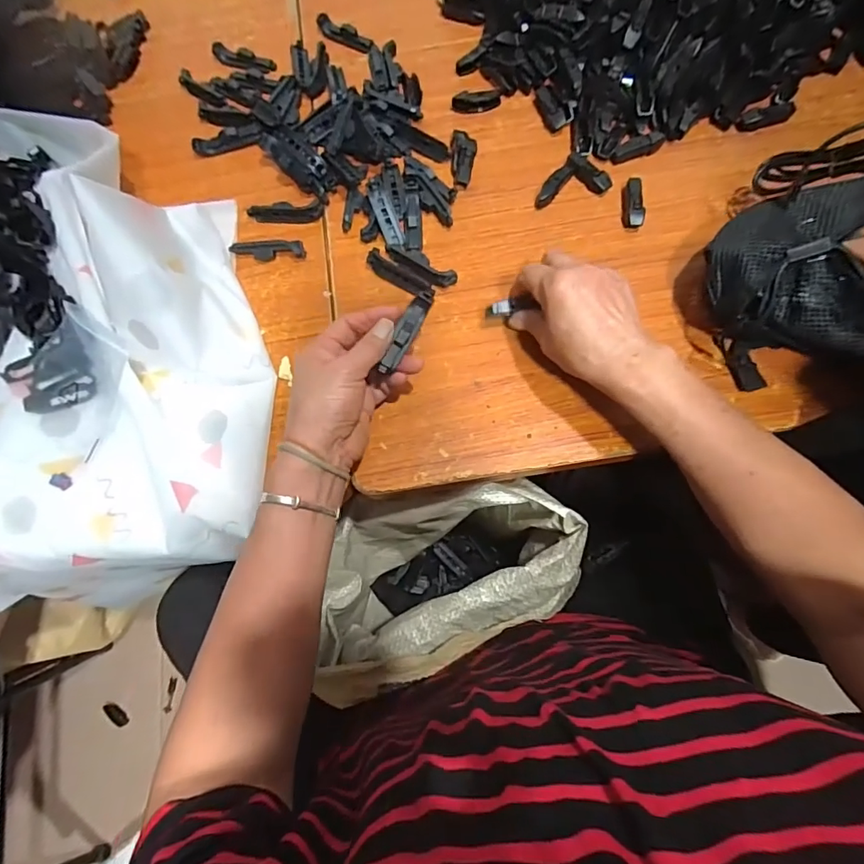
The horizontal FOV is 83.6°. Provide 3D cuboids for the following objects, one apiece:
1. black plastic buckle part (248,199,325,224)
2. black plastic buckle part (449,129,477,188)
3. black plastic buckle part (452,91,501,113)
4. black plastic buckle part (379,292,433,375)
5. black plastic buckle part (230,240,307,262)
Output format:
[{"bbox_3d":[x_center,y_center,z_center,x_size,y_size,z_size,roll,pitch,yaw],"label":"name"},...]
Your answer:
[{"bbox_3d":[-0.150,-0.227,0.497,0.076,0.008,0.024,0,74,3],"label":"black plastic buckle part"},{"bbox_3d":[0.033,-0.284,0.498,0.026,0.016,0.059,-2,86,1],"label":"black plastic buckle part"},{"bbox_3d":[0.049,-0.361,0.524,0.052,0.013,0.015,-1,74,3],"label":"black plastic buckle part"},{"bbox_3d":[-0.020,-0.083,0.393,0.015,0.016,0.071,25,78,9],"label":"black plastic buckle part"},{"bbox_3d":[-0.166,-0.183,0.481,0.075,0.018,0.016,-1,74,3],"label":"black plastic buckle part"}]

